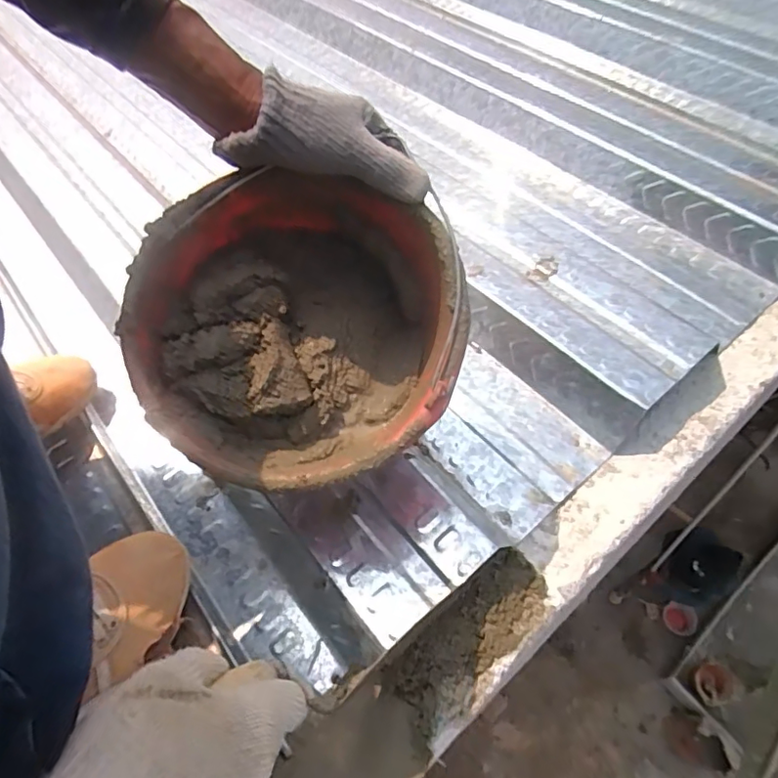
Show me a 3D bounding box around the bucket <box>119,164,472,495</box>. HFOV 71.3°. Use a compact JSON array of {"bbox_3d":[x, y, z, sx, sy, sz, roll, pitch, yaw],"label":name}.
[{"bbox_3d":[-0.061,-0.038,0.434,0.232,0.137,0.221,17,88,11],"label":"bucket"}]

